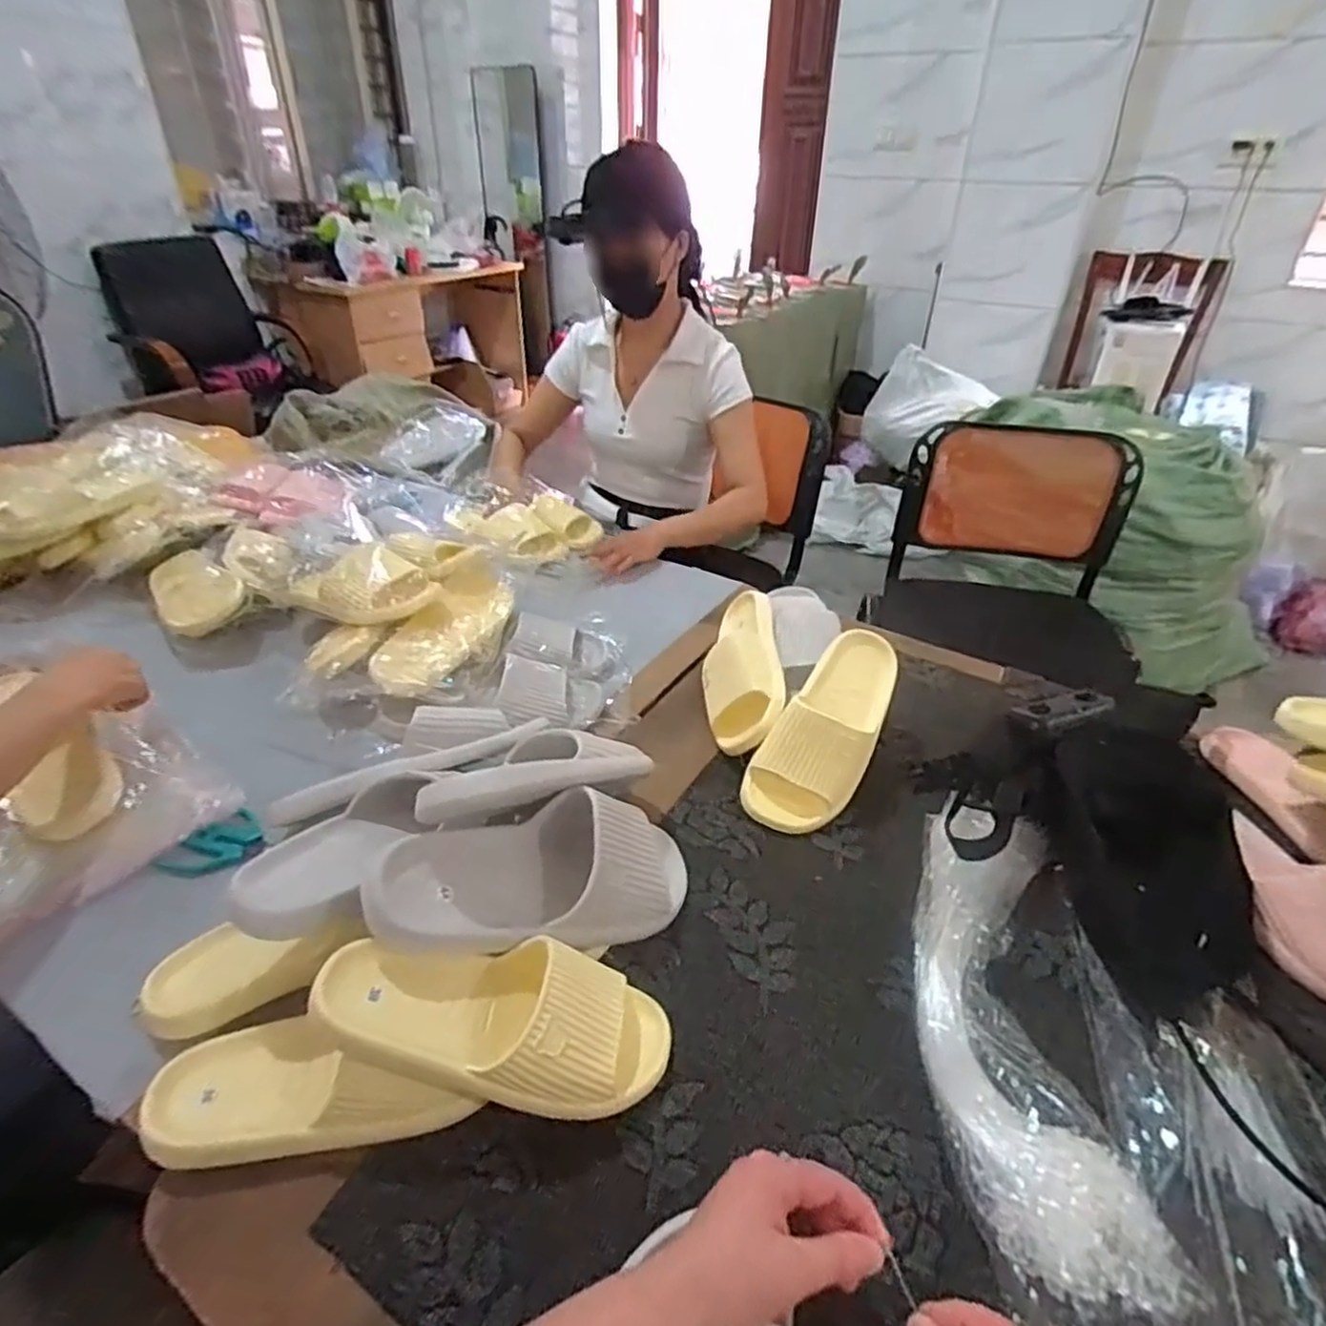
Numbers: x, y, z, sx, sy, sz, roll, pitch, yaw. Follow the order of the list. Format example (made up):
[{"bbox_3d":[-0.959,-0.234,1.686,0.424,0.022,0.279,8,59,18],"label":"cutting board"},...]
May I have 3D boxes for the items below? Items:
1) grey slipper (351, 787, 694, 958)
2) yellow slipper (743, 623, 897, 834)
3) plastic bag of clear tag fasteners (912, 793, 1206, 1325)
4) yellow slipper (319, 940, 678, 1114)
[{"bbox_3d":[-0.091,0.170,0.597,0.279,0.099,0.101,2,32,-28],"label":"grey slipper"},{"bbox_3d":[0.179,0.063,0.790,0.101,0.059,0.248,23,65,27],"label":"yellow slipper"},{"bbox_3d":[0.278,0.274,0.592,0.144,0.049,0.426,5,35,6],"label":"plastic bag of clear tag fasteners"},{"bbox_3d":[-0.113,0.250,0.517,0.251,0.067,0.100,13,35,-5],"label":"yellow slipper"}]

